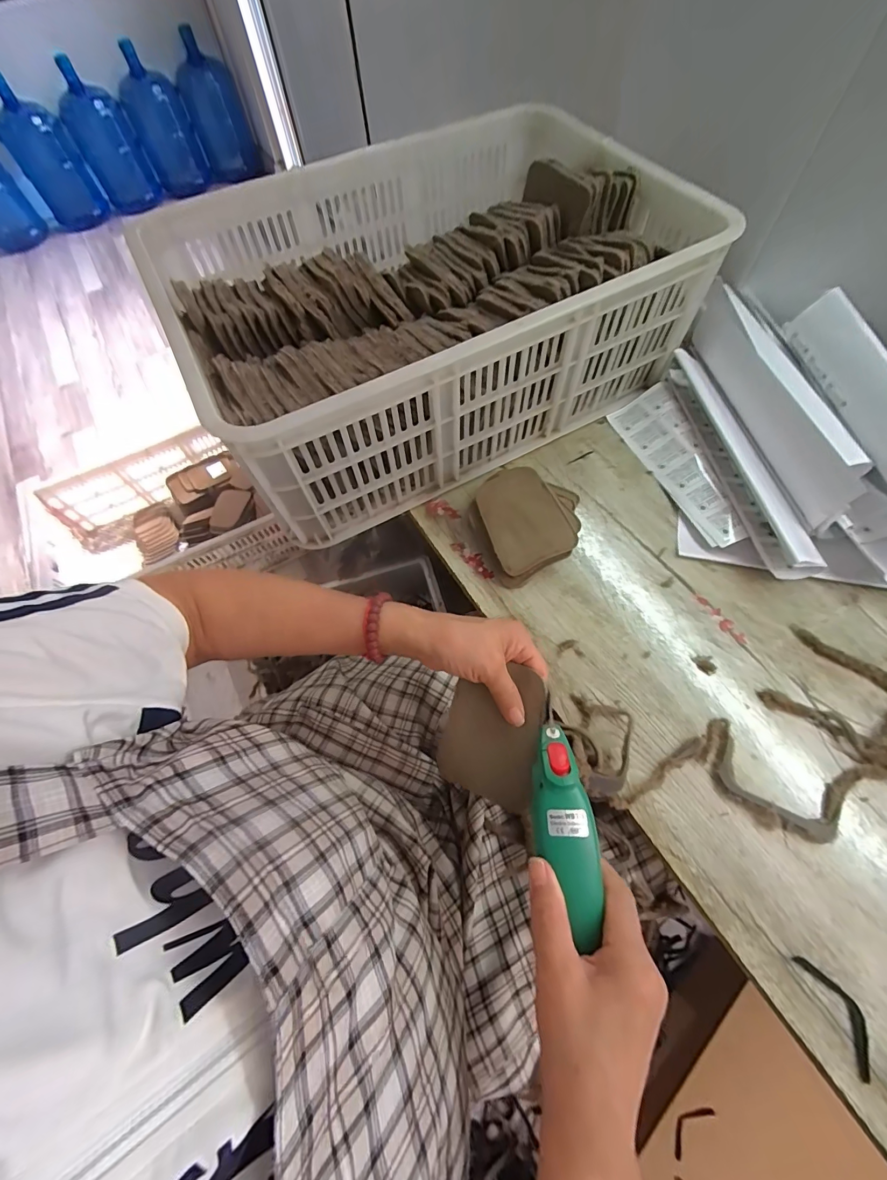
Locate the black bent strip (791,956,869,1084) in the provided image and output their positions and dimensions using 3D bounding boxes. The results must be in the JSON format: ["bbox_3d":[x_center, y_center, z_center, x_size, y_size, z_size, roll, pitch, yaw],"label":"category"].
[{"bbox_3d":[0.302,0.320,0.321,0.025,0.005,0.075,-20,65,-6],"label":"black bent strip"}]

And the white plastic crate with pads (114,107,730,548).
[{"bbox_3d":[-0.020,-0.387,0.567,0.585,0.198,0.448,-28,67,-10],"label":"white plastic crate with pads"}]

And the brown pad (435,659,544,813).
[{"bbox_3d":[0.039,0.120,0.354,0.082,0.004,0.106,7,83,25],"label":"brown pad"}]

